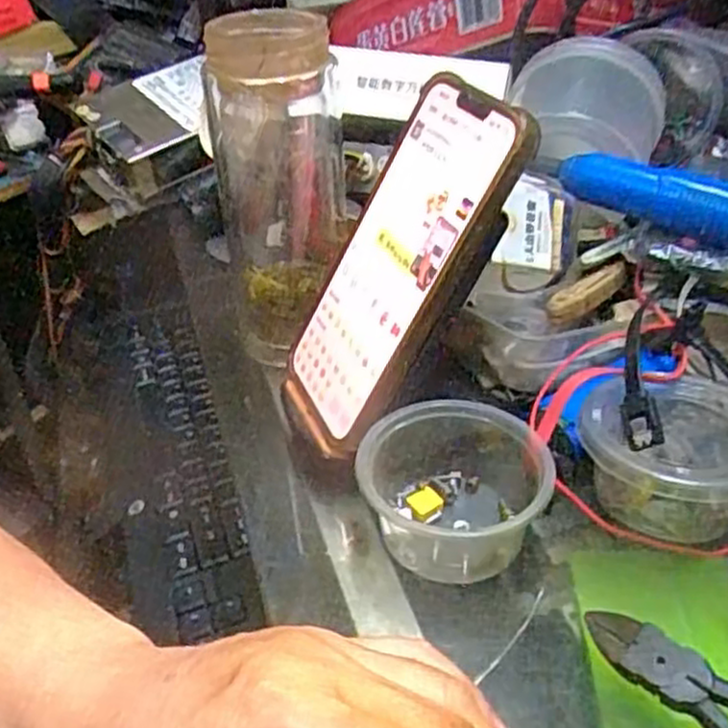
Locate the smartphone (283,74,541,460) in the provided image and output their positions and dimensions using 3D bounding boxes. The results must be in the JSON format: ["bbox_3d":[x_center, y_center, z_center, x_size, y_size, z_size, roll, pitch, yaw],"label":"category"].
[{"bbox_3d":[0.014,-0.040,0.343,0.015,0.165,0.086,12,24,-36],"label":"smartphone"}]

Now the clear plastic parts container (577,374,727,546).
[{"bbox_3d":[0.133,0.043,0.332,0.074,0.046,0.074,-1,36,1],"label":"clear plastic parts container"}]

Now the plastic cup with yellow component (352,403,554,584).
[{"bbox_3d":[0.038,0.054,0.326,0.078,0.046,0.075,-1,36,1],"label":"plastic cup with yellow component"}]

